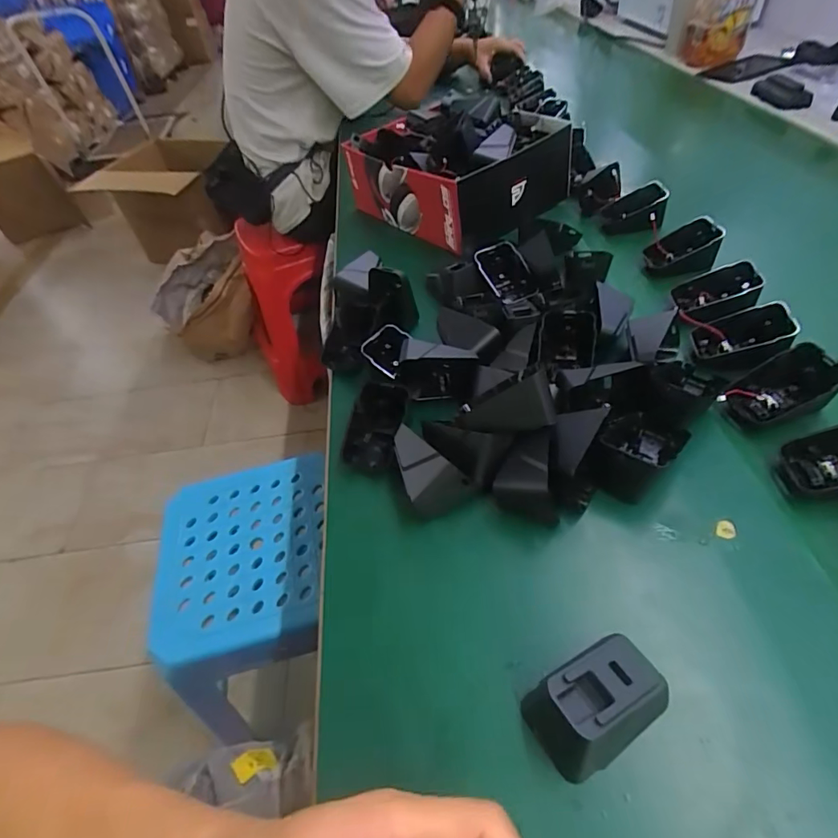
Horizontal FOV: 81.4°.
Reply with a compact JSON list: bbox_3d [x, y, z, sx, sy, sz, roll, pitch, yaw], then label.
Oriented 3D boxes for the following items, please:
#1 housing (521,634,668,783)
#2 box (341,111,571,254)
[{"bbox_3d":[0.089,0.137,0.238,0.064,0.033,0.040,-24,48,-13],"label":"housing"},{"bbox_3d":[0.054,-0.316,0.628,0.206,0.086,0.228,-31,49,-17],"label":"box"}]

